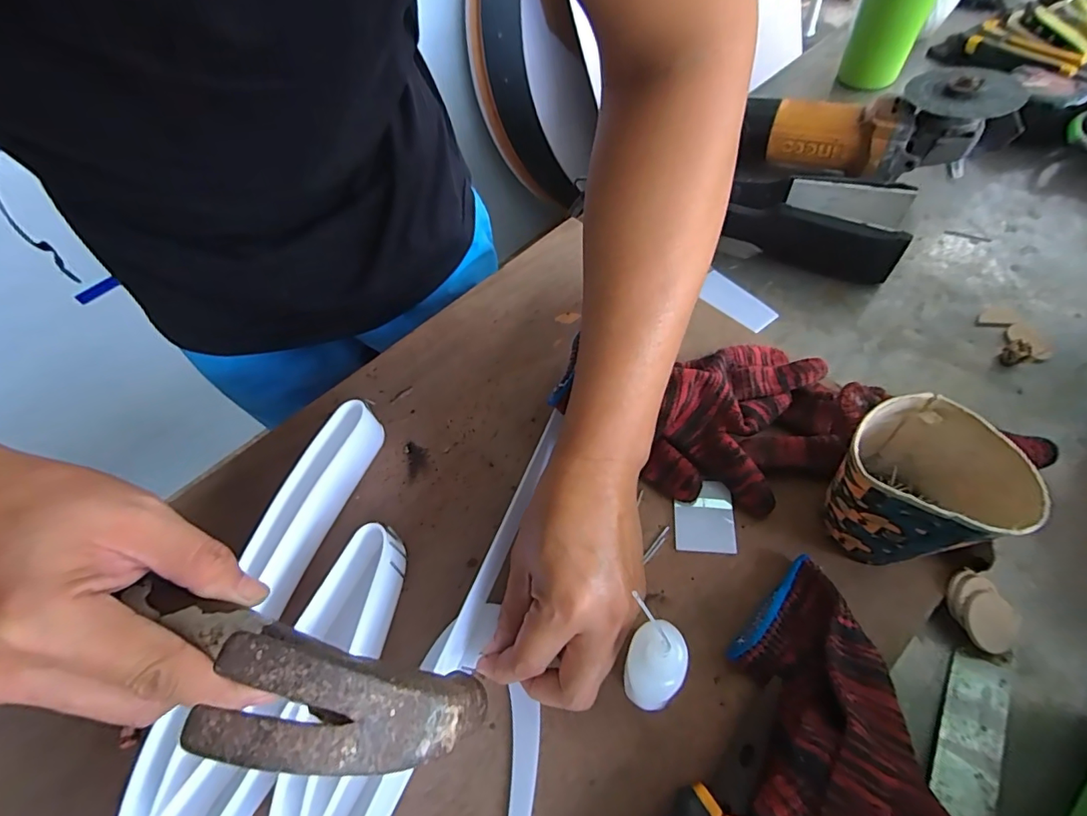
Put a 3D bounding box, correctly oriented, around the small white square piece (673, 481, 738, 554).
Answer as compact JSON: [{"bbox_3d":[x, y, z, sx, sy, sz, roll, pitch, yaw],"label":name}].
[{"bbox_3d":[0.109,0.074,0.340,0.039,0.006,0.047,-1,65,11],"label":"small white square piece"}]

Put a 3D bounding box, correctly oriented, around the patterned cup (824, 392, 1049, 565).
[{"bbox_3d":[0.202,0.051,0.289,0.071,0.098,0.074,-4,56,7],"label":"patterned cup"}]

